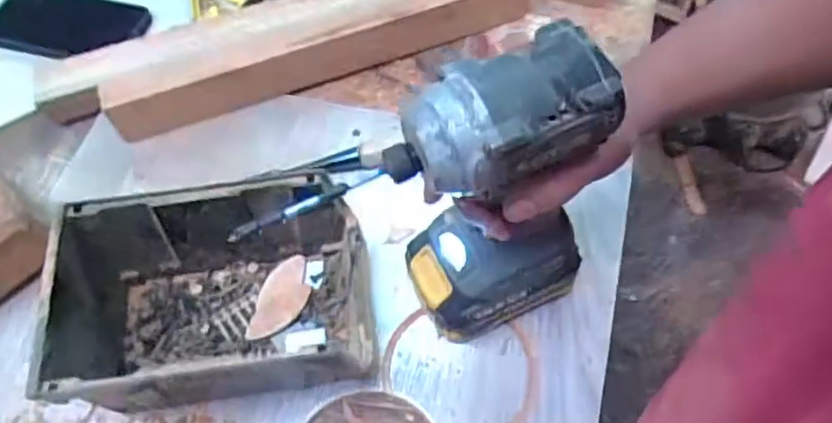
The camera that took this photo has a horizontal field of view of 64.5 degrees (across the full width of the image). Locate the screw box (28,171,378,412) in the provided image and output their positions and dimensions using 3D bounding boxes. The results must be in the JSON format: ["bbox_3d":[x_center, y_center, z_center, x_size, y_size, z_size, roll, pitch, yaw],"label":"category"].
[{"bbox_3d":[-0.137,0.064,0.460,0.205,0.110,0.129,-7,62,-1],"label":"screw box"}]

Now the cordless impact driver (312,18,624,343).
[{"bbox_3d":[0.045,0.003,0.399,0.118,0.232,0.063,-9,56,1],"label":"cordless impact driver"}]

